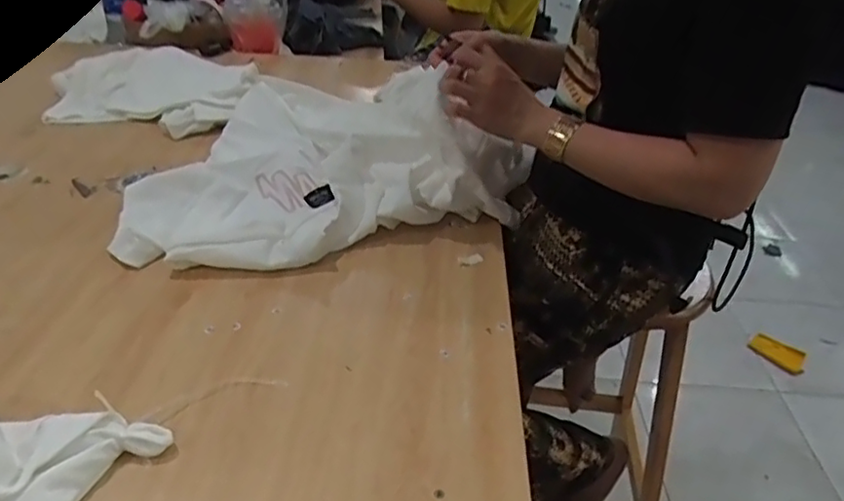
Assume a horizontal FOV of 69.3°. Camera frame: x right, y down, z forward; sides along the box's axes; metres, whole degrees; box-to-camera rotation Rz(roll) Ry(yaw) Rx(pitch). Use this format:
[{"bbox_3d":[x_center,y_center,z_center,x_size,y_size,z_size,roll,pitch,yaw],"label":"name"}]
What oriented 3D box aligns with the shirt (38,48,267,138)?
[{"bbox_3d":[-0.465,-0.296,1.081,0.342,0.044,0.307,8,35,4],"label":"shirt"}]

